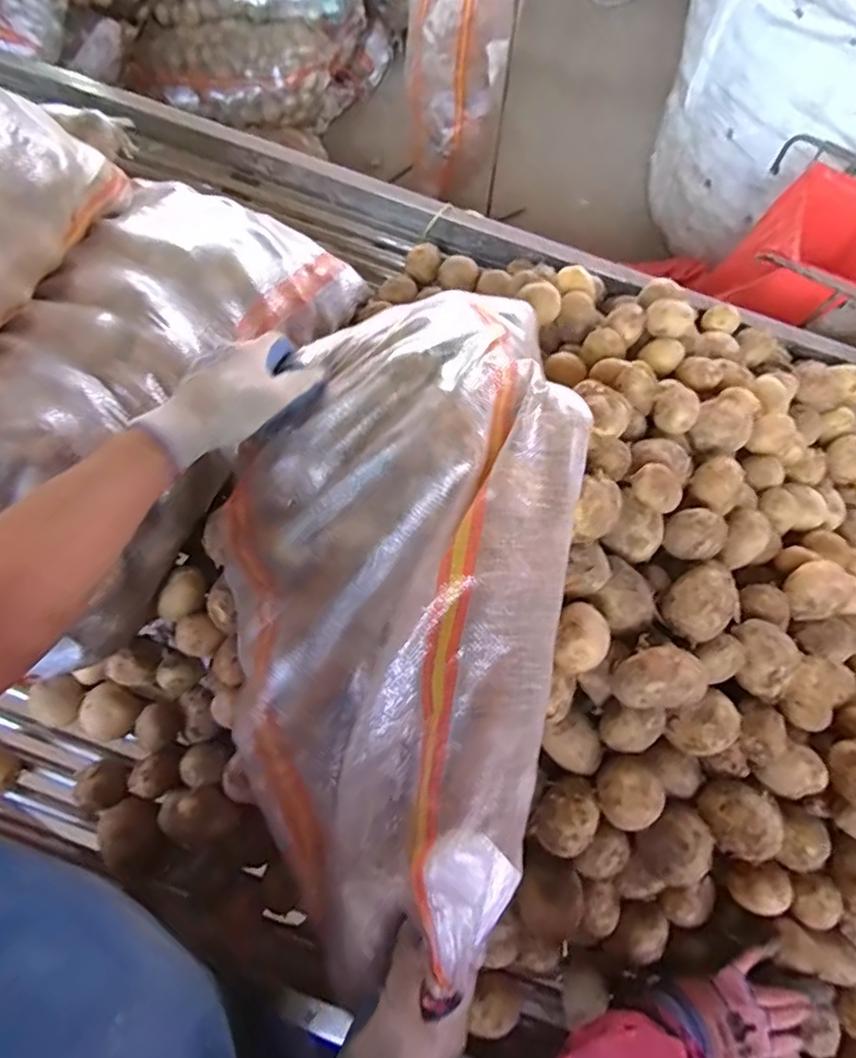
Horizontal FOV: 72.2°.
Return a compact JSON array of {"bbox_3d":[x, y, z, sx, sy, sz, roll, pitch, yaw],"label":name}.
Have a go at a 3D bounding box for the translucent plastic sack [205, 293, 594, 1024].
[{"bbox_3d":[-0.031,0.054,0.517,0.315,0.150,0.559,7,70,1],"label":"translucent plastic sack"}]

